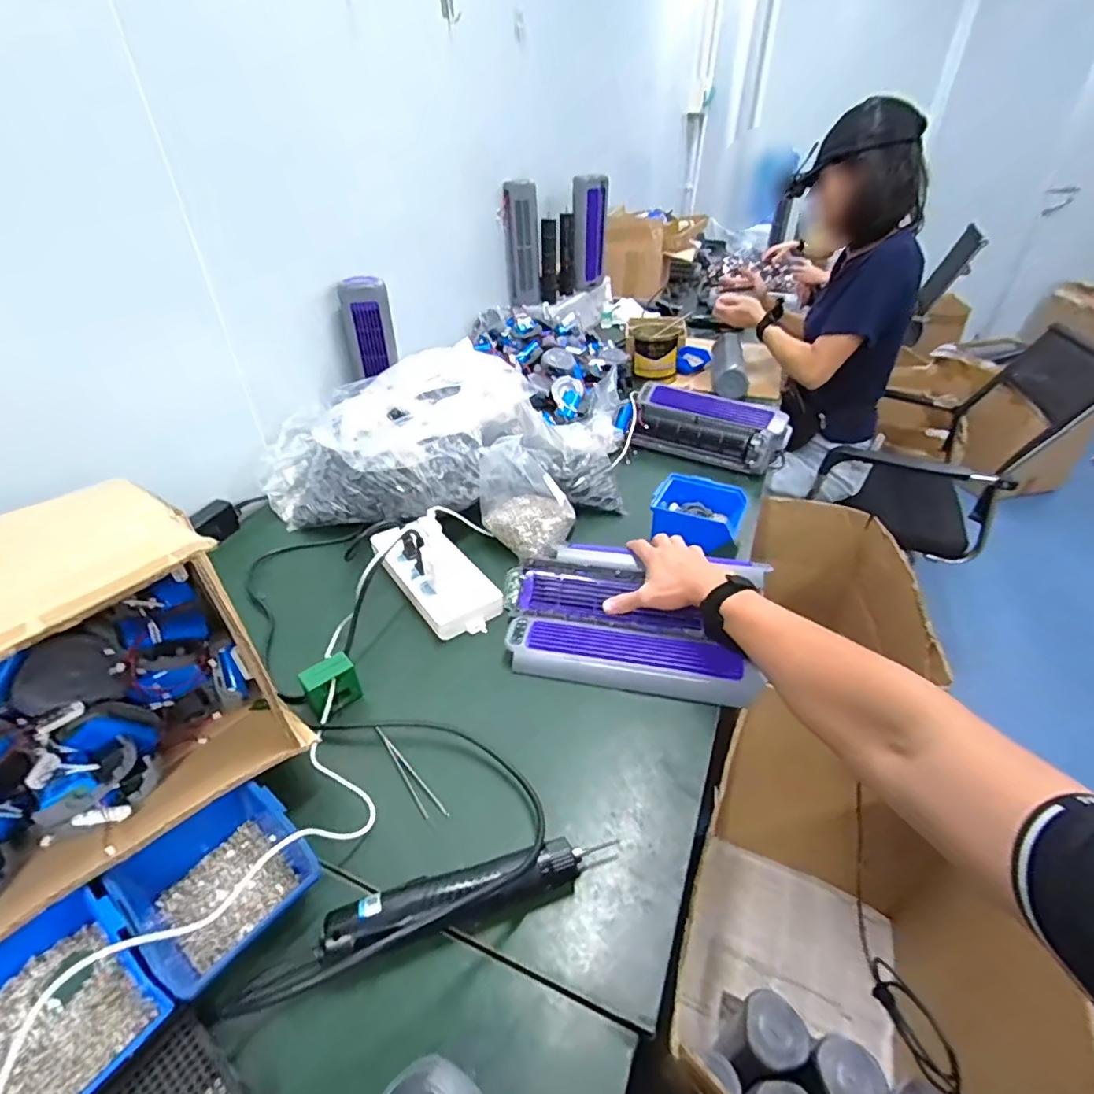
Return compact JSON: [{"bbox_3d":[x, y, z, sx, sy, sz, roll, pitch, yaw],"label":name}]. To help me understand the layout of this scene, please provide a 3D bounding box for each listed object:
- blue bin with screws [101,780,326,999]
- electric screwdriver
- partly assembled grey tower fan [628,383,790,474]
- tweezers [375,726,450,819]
[{"bbox_3d":[-0.262,0.266,0.439,0.133,0.061,0.116,26,44,29],"label":"blue bin with screws"},{"bbox_3d":[-0.057,0.276,0.442,0.235,0.040,0.044,-10,39,-13],"label":"electric screwdriver"},{"bbox_3d":[0.325,-0.253,1.108,0.311,0.082,0.170,16,40,22],"label":"partly assembled grey tower fan"},{"bbox_3d":[-0.142,0.222,0.537,0.018,0.004,0.127,-31,46,-33],"label":"tweezers"}]

